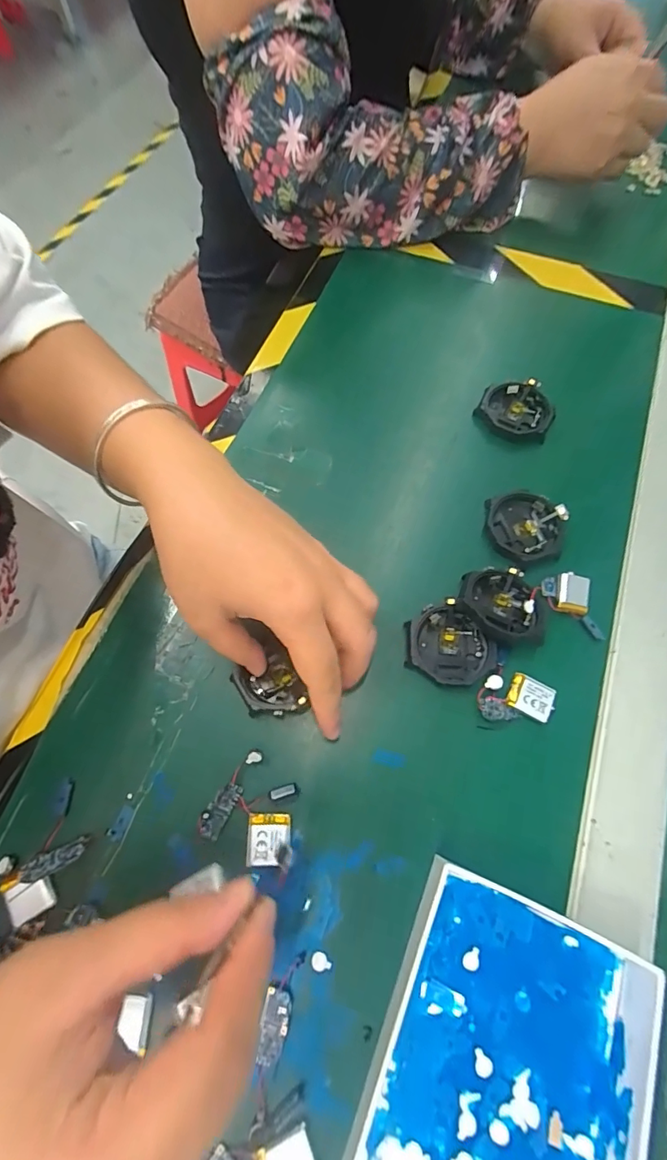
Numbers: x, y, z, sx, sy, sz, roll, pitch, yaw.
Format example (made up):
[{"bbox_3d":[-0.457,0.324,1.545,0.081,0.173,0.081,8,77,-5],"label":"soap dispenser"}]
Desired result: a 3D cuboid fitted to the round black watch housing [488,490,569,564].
[{"bbox_3d":[0.125,-0.036,0.298,0.050,0.011,0.048,0,67,-1],"label":"round black watch housing"}]

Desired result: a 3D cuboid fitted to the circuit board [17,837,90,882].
[{"bbox_3d":[-0.136,0.136,0.219,0.029,0.005,0.011,-18,68,-24],"label":"circuit board"}]

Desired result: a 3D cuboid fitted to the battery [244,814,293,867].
[{"bbox_3d":[-0.033,0.132,0.229,0.021,0.004,0.024,2,67,0],"label":"battery"}]

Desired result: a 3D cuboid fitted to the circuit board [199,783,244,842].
[{"bbox_3d":[-0.059,0.119,0.234,0.011,0.006,0.027,27,70,10],"label":"circuit board"}]

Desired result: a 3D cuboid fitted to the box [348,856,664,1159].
[{"bbox_3d":[0.064,0.228,0.180,0.103,0.029,0.174,22,69,8],"label":"box"}]

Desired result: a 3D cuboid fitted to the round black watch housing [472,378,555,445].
[{"bbox_3d":[0.136,-0.127,0.335,0.053,0.013,0.048,24,69,9],"label":"round black watch housing"}]

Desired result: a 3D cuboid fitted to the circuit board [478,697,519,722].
[{"bbox_3d":[0.093,0.074,0.255,0.024,0.004,0.012,20,68,-9],"label":"circuit board"}]

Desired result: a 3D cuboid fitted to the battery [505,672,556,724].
[{"bbox_3d":[0.112,0.067,0.258,0.024,0.008,0.021,25,69,9],"label":"battery"}]

